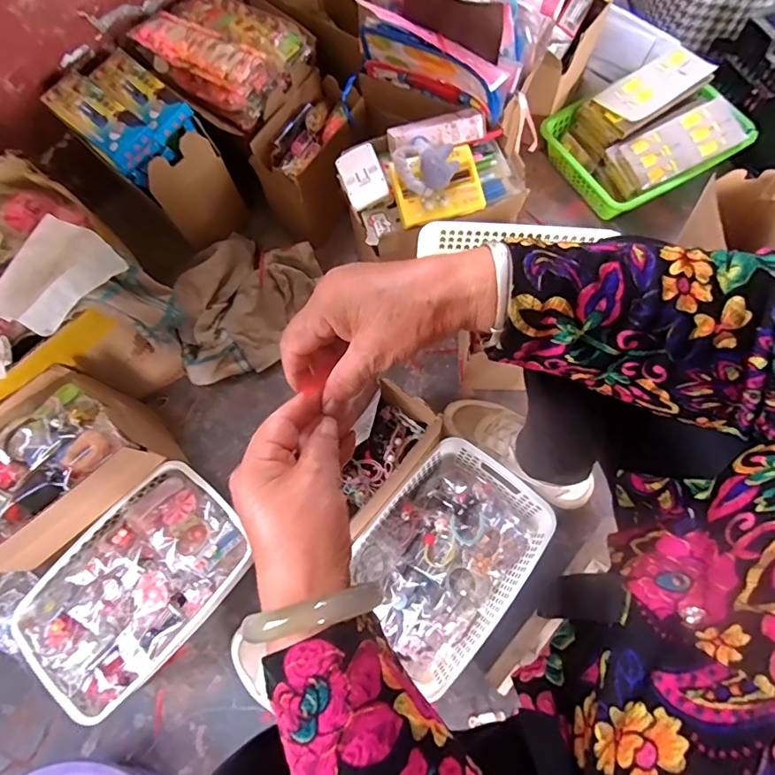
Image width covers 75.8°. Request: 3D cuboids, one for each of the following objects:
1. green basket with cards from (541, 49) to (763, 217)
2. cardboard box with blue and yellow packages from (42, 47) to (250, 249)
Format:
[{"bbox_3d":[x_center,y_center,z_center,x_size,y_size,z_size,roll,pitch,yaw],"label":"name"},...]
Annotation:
[{"bbox_3d":[0.465,-0.460,0.894,0.313,0.109,0.234,-28,70,-8],"label":"green basket with cards"},{"bbox_3d":[-0.380,-0.371,0.834,0.210,0.243,0.145,38,75,15],"label":"cardboard box with blue and yellow packages"}]

